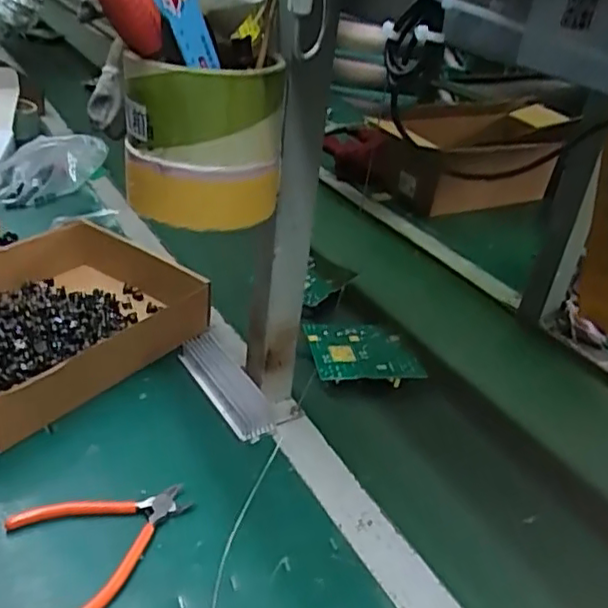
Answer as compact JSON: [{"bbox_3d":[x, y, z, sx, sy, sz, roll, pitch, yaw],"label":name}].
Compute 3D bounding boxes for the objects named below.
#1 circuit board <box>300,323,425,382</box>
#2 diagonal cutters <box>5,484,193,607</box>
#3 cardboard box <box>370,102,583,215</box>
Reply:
[{"bbox_3d":[0.068,0.059,0.785,0.128,0.022,0.112,-1,32,-13],"label":"circuit board"},{"bbox_3d":[-0.161,0.193,0.531,0.134,0.009,0.116,-20,40,-37],"label":"diagonal cutters"},{"bbox_3d":[0.307,-0.276,1.231,0.310,0.156,0.247,-6,33,-20],"label":"cardboard box"}]

